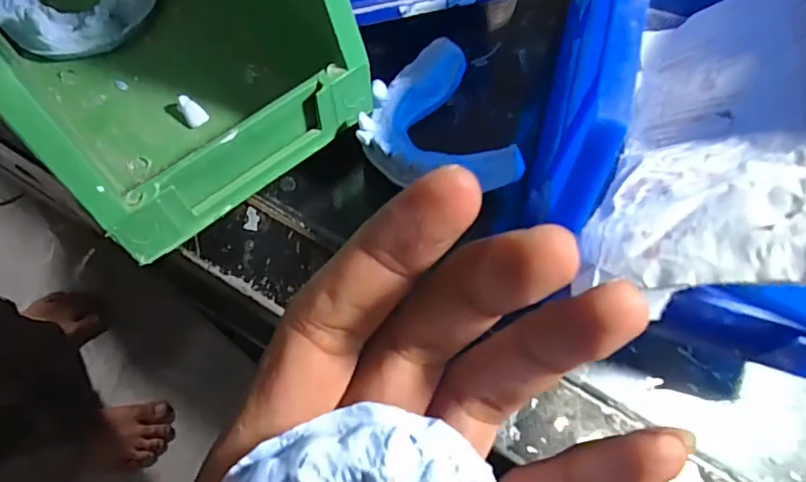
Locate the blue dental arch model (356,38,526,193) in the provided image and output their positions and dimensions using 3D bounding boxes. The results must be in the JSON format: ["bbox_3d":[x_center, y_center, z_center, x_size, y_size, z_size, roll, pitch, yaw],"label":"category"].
[{"bbox_3d":[0.014,-0.049,0.210,0.062,0.020,0.060,-4,68,-4],"label":"blue dental arch model"}]

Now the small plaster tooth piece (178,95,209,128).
[{"bbox_3d":[-0.083,-0.051,0.213,0.008,0.006,0.011,-33,73,-15],"label":"small plaster tooth piece"}]

